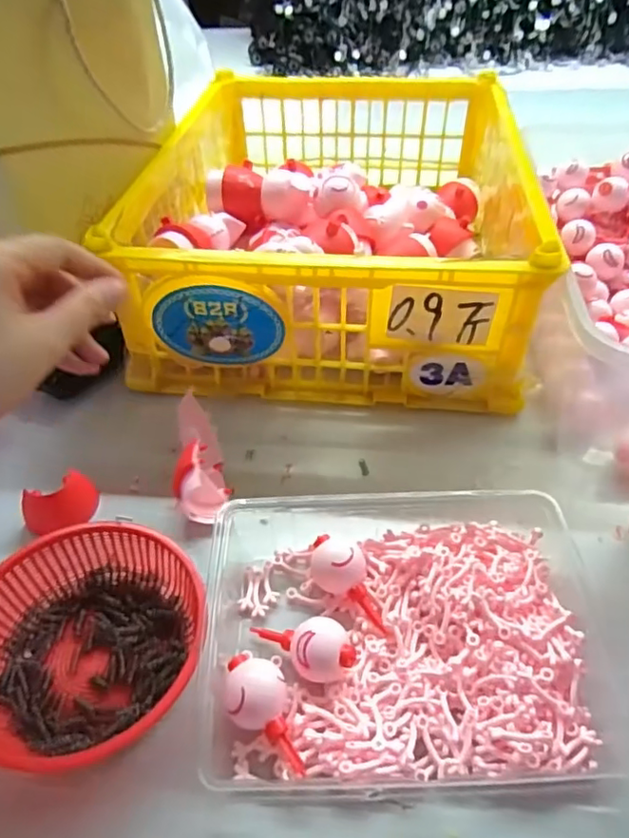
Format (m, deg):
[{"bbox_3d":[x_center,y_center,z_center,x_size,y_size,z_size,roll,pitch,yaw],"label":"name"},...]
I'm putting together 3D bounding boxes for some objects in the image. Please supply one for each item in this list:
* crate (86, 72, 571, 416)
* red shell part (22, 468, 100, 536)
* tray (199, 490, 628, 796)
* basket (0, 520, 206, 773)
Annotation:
[{"bbox_3d":[0.026,-0.231,0.616,0.349,0.136,0.472,4,47,5],"label":"crate"},{"bbox_3d":[-0.184,0.062,0.419,0.050,0.033,0.026,-28,51,-24],"label":"red shell part"},{"bbox_3d":[0.053,0.120,0.341,0.225,0.045,0.164,-1,45,-1],"label":"tray"},{"bbox_3d":[-0.132,0.129,0.336,0.130,0.046,0.134,0,45,0],"label":"basket"}]

